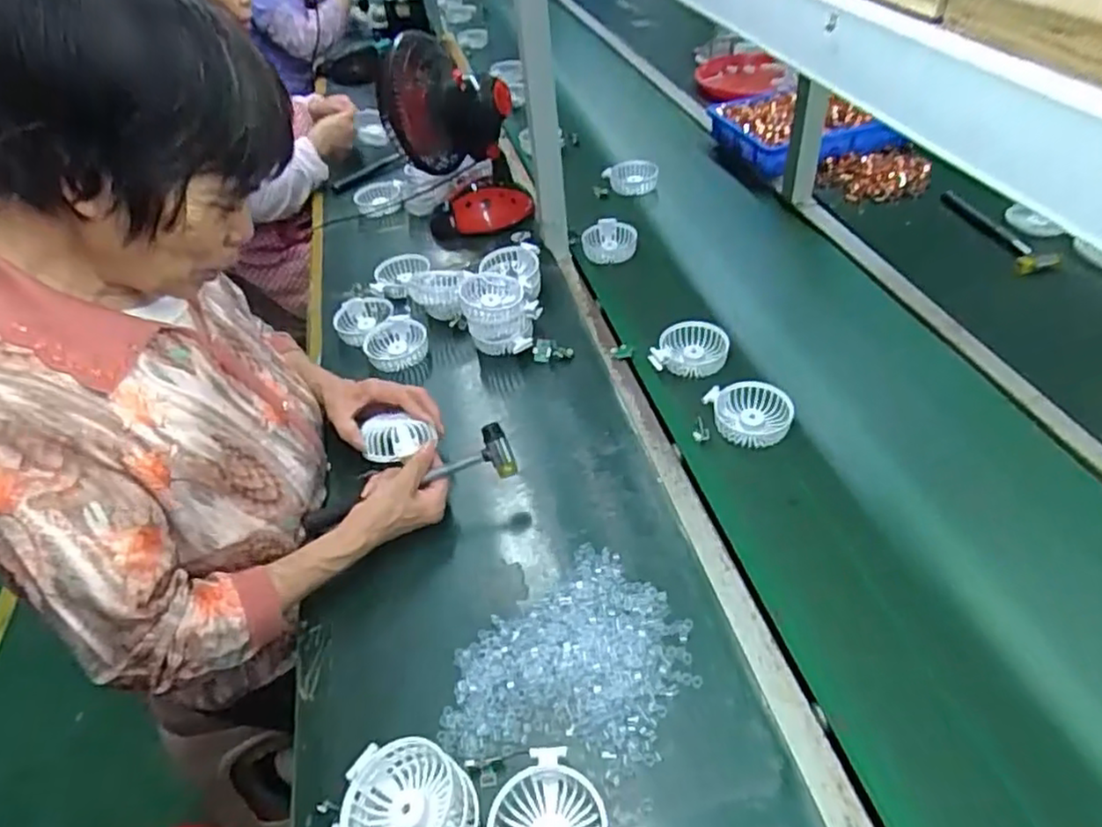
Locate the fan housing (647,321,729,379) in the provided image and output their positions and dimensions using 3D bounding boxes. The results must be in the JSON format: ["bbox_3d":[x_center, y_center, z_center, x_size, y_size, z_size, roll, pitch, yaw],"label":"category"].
[{"bbox_3d":[0.188,-0.086,0.914,0.095,0.031,0.087,-3,43,3],"label":"fan housing"}]

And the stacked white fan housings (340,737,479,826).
[{"bbox_3d":[-0.104,0.310,0.517,0.108,0.061,0.093,16,47,22],"label":"stacked white fan housings"}]

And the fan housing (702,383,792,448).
[{"bbox_3d":[0.241,0.000,0.820,0.097,0.029,0.082,-1,43,5],"label":"fan housing"}]

